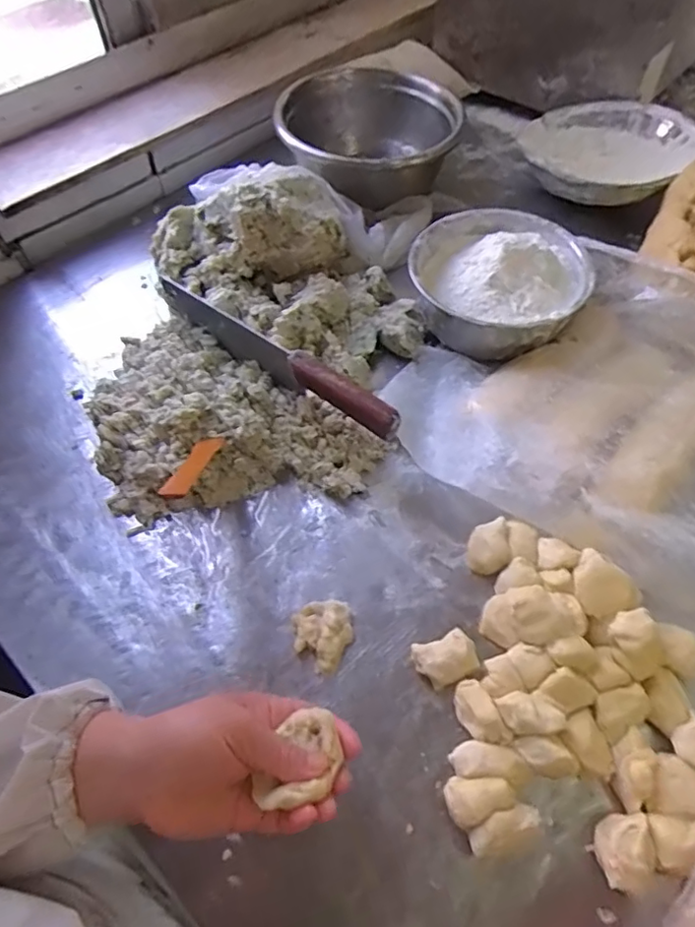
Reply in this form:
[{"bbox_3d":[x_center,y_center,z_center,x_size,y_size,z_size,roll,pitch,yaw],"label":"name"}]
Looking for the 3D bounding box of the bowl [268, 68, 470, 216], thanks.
[{"bbox_3d":[0.025,-0.443,0.802,0.232,0.106,0.209,-4,57,-1],"label":"bowl"}]

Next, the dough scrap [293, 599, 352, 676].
[{"bbox_3d":[-0.020,0.147,0.490,0.048,0.014,0.056,-3,57,-1],"label":"dough scrap"}]

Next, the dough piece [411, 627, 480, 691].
[{"bbox_3d":[0.079,0.160,0.473,0.048,0.021,0.036,-15,58,-8],"label":"dough piece"}]

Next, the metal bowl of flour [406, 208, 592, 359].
[{"bbox_3d":[0.166,-0.205,0.647,0.182,0.065,0.177,-1,57,1],"label":"metal bowl of flour"}]

